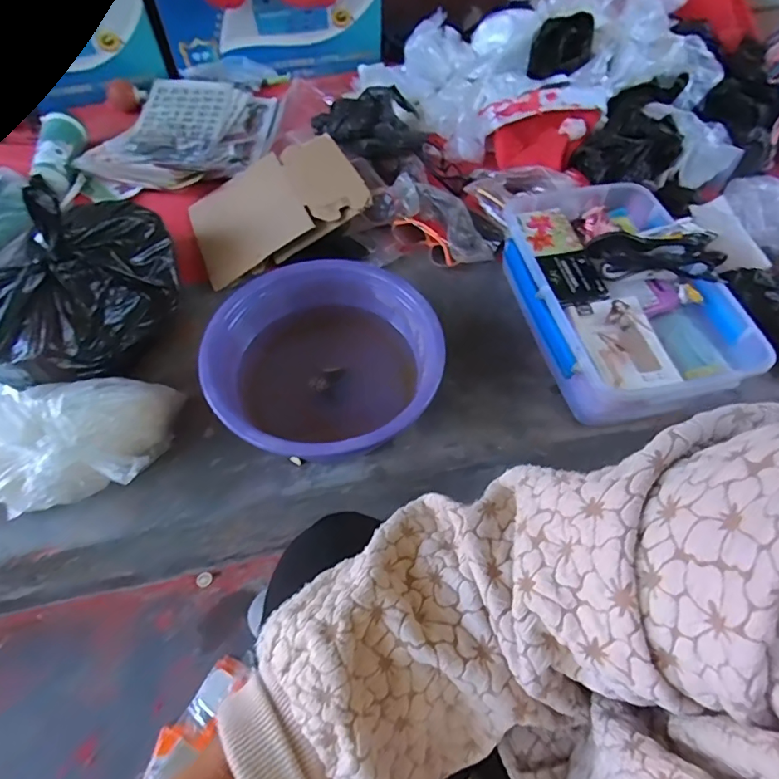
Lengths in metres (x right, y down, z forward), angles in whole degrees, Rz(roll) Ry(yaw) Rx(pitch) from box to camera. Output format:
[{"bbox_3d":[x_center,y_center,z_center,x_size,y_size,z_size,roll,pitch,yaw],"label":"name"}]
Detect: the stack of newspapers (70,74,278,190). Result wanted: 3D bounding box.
[{"bbox_3d":[-0.389,-0.506,0.964,0.268,0.057,0.402,13,58,7],"label":"stack of newspapers"}]

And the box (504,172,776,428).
[{"bbox_3d":[0.305,-0.163,0.699,0.238,0.114,0.424,-11,58,-9],"label":"box"}]

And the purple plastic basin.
[{"bbox_3d":[-0.083,-0.026,0.646,0.276,0.121,0.252,1,57,-1],"label":"purple plastic basin"}]

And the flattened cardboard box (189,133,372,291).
[{"bbox_3d":[-0.191,-0.310,0.817,0.280,0.029,0.227,-27,61,2],"label":"flattened cardboard box"}]

